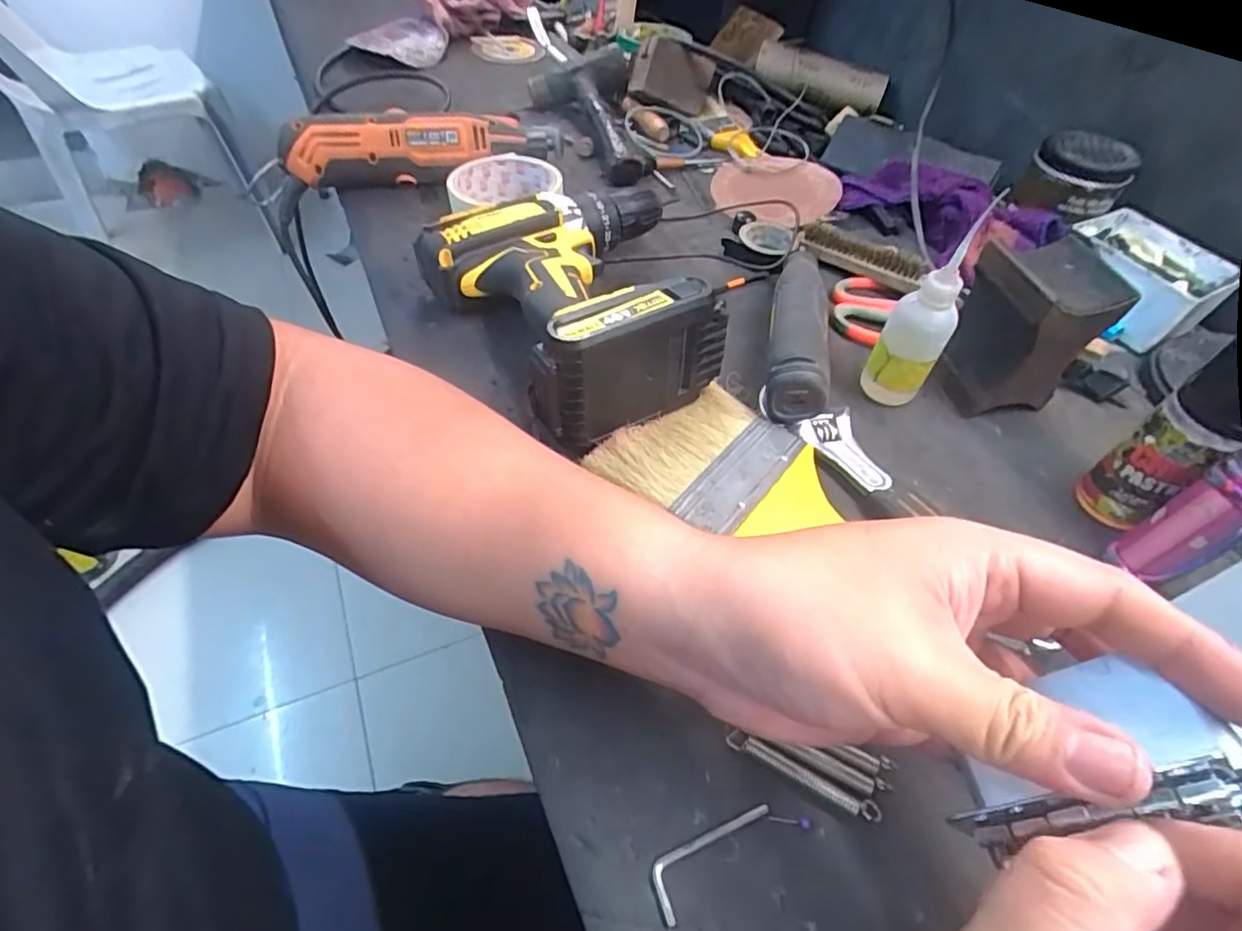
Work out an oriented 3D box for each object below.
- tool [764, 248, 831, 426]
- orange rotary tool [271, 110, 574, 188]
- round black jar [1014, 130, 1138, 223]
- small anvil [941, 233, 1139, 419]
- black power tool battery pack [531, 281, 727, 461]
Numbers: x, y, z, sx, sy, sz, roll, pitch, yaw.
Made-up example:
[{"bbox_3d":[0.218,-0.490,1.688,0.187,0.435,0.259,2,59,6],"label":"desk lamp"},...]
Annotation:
[{"bbox_3d":[0.117,-0.096,0.396,0.039,0.046,0.167,10,51,4],"label":"tool"},{"bbox_3d":[-0.169,-0.278,0.518,0.238,0.047,0.051,-10,53,-12],"label":"orange rotary tool"},{"bbox_3d":[0.362,-0.229,0.469,0.068,0.046,0.068,2,51,-3],"label":"round black jar"},{"bbox_3d":[0.251,-0.085,0.374,0.068,0.091,0.060,-6,52,-9],"label":"small anvil"},{"bbox_3d":[0.005,-0.058,0.329,0.110,0.071,0.037,-28,58,-24],"label":"black power tool battery pack"}]

